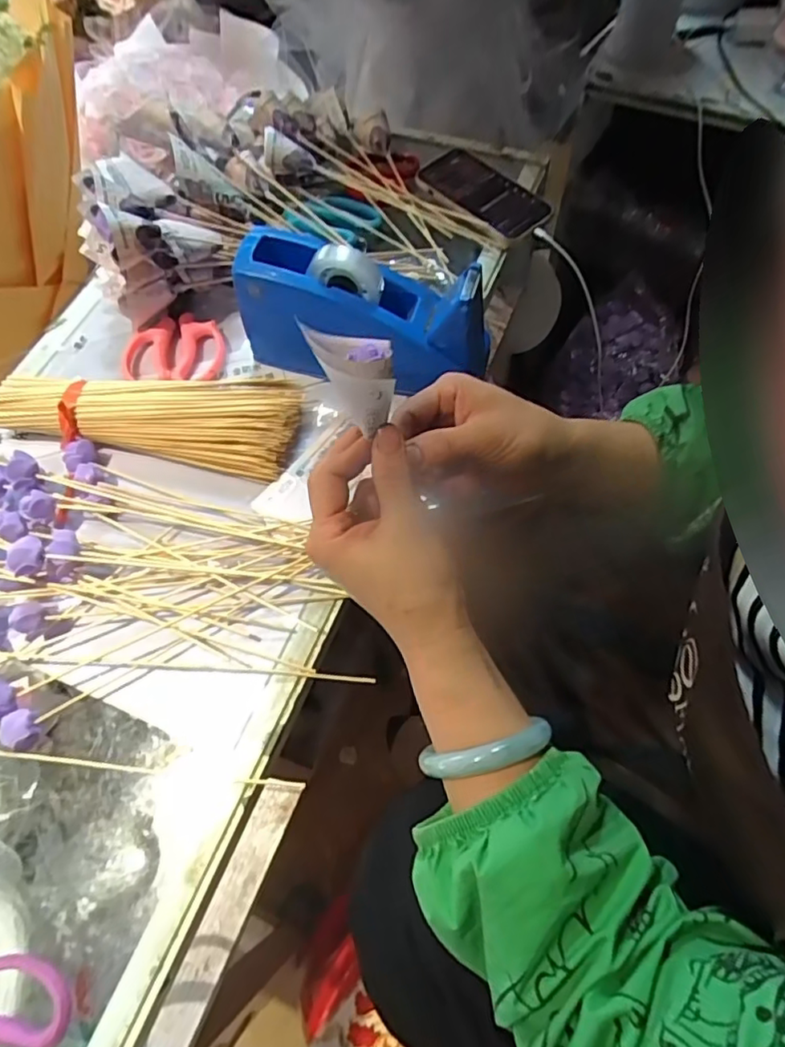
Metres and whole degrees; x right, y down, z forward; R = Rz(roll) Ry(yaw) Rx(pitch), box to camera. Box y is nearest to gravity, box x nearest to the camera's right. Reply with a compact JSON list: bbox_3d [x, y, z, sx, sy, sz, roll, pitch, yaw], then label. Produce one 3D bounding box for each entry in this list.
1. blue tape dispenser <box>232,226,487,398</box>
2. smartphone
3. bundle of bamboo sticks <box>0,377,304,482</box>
[{"bbox_3d":[-0.023,-0.182,0.513,0.217,0.109,0.069,13,66,9],"label":"blue tape dispenser"},{"bbox_3d":[0.097,-0.358,0.637,0.075,0.010,0.152,-38,68,-14],"label":"smartphone"},{"bbox_3d":[-0.211,-0.106,0.512,0.254,0.043,0.098,7,65,7],"label":"bundle of bamboo sticks"}]

